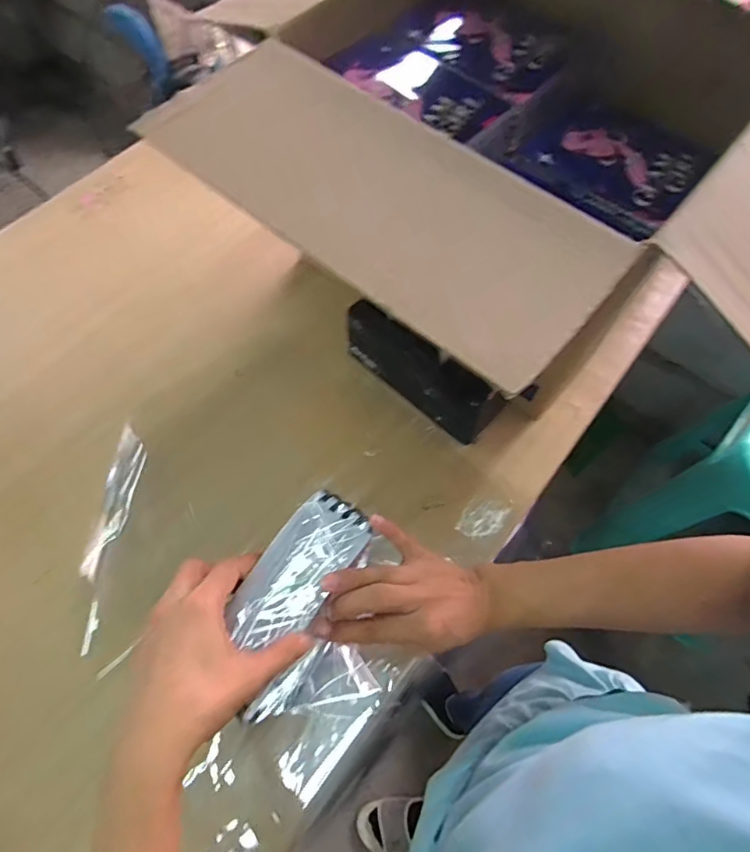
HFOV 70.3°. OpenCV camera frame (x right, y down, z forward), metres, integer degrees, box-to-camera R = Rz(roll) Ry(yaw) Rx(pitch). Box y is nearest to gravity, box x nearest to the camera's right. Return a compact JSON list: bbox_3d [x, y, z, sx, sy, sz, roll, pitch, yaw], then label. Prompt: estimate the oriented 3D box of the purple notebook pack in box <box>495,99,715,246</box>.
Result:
[{"bbox_3d":[0.265,-0.296,0.599,0.191,0.039,0.122,42,70,17],"label":"purple notebook pack in box"}]

